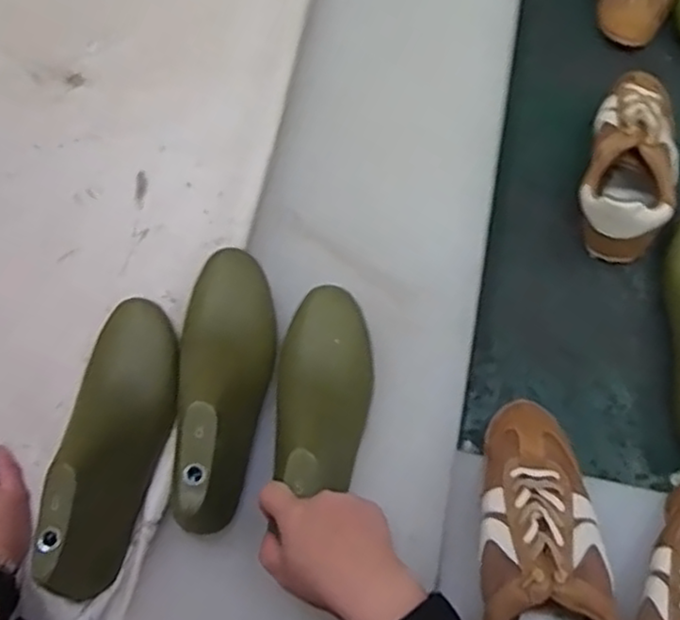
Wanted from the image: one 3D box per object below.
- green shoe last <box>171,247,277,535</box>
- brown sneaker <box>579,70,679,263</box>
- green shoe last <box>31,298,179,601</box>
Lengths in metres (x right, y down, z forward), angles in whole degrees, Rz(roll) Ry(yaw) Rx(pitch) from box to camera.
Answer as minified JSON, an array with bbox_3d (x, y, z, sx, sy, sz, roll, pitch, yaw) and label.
[{"bbox_3d":[-0.101,0.057,0.603,0.077,0.082,0.256,3,56,0],"label":"green shoe last"},{"bbox_3d":[0.312,-0.163,0.750,0.095,0.068,0.217,17,70,8],"label":"brown sneaker"},{"bbox_3d":[-0.189,0.103,0.589,0.074,0.097,0.252,5,70,1],"label":"green shoe last"}]

